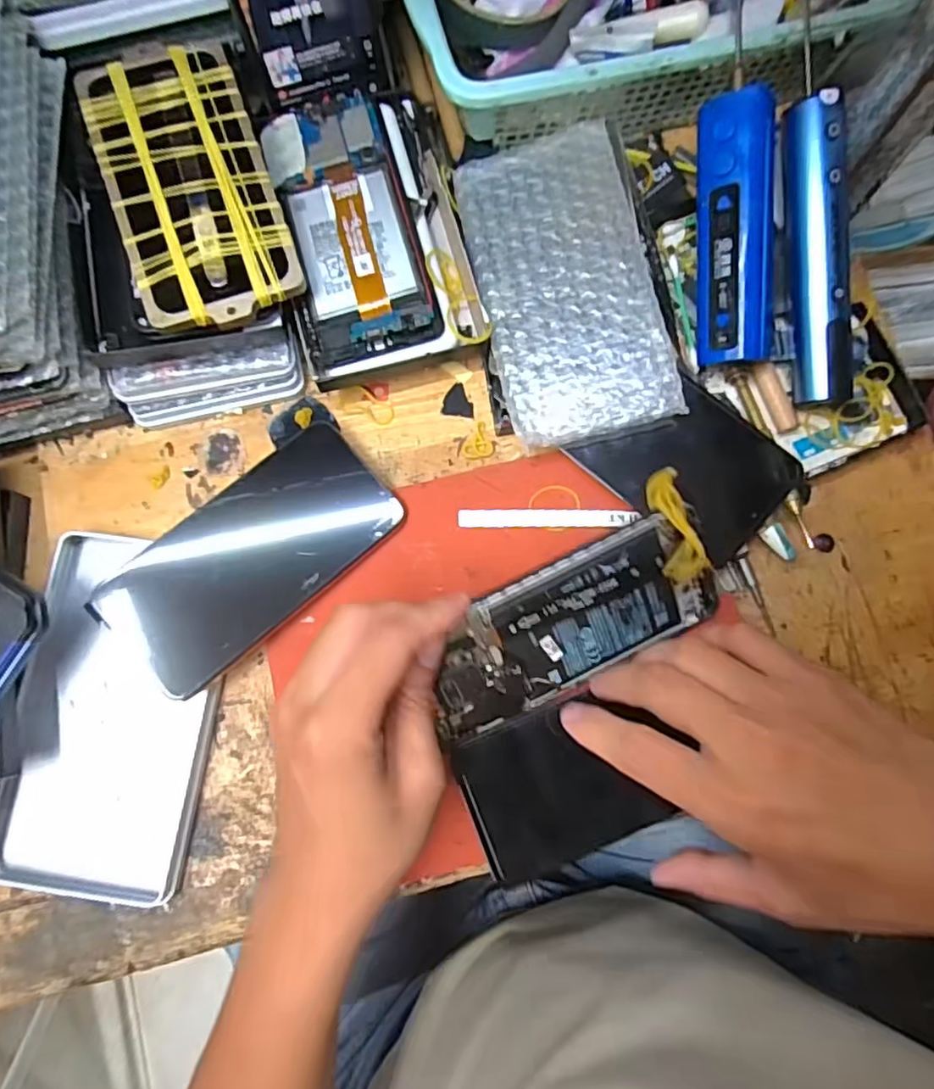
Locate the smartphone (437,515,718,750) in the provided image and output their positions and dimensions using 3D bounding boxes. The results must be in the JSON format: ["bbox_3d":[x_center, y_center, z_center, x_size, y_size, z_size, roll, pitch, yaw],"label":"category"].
[{"bbox_3d":[0.052,0.041,0.306,0.152,0.008,0.075,-27,118,-4],"label":"smartphone"}]

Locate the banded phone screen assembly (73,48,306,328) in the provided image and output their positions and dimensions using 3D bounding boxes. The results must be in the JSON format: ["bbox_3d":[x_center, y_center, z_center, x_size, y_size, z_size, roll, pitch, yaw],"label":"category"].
[{"bbox_3d":[-0.142,-0.184,0.313,0.078,0.007,0.147,-19,84,-7],"label":"banded phone screen assembly"}]

